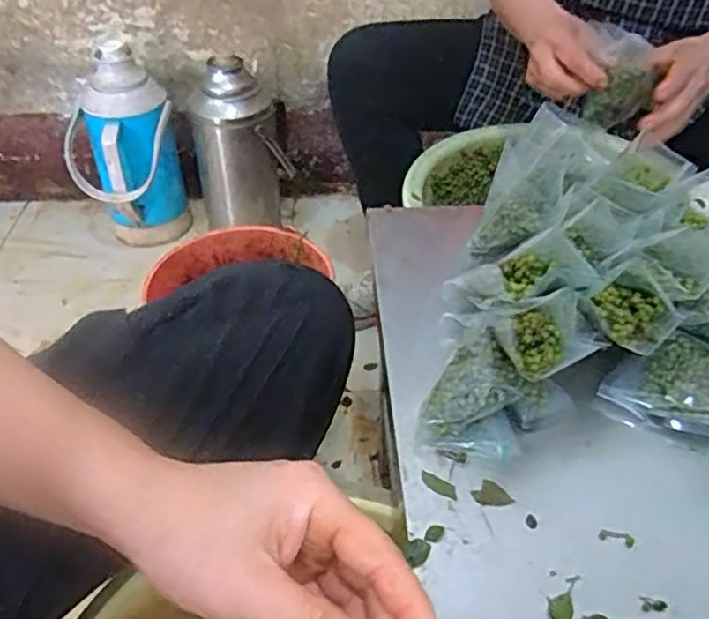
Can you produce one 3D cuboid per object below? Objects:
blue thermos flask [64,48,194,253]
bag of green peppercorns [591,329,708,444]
[{"bbox_3d":[-0.430,-0.280,1.258,0.193,0.369,0.175,-15,44,-15],"label":"blue thermos flask"},{"bbox_3d":[0.255,0.071,0.489,0.078,0.038,0.122,-29,49,-28],"label":"bag of green peppercorns"}]

